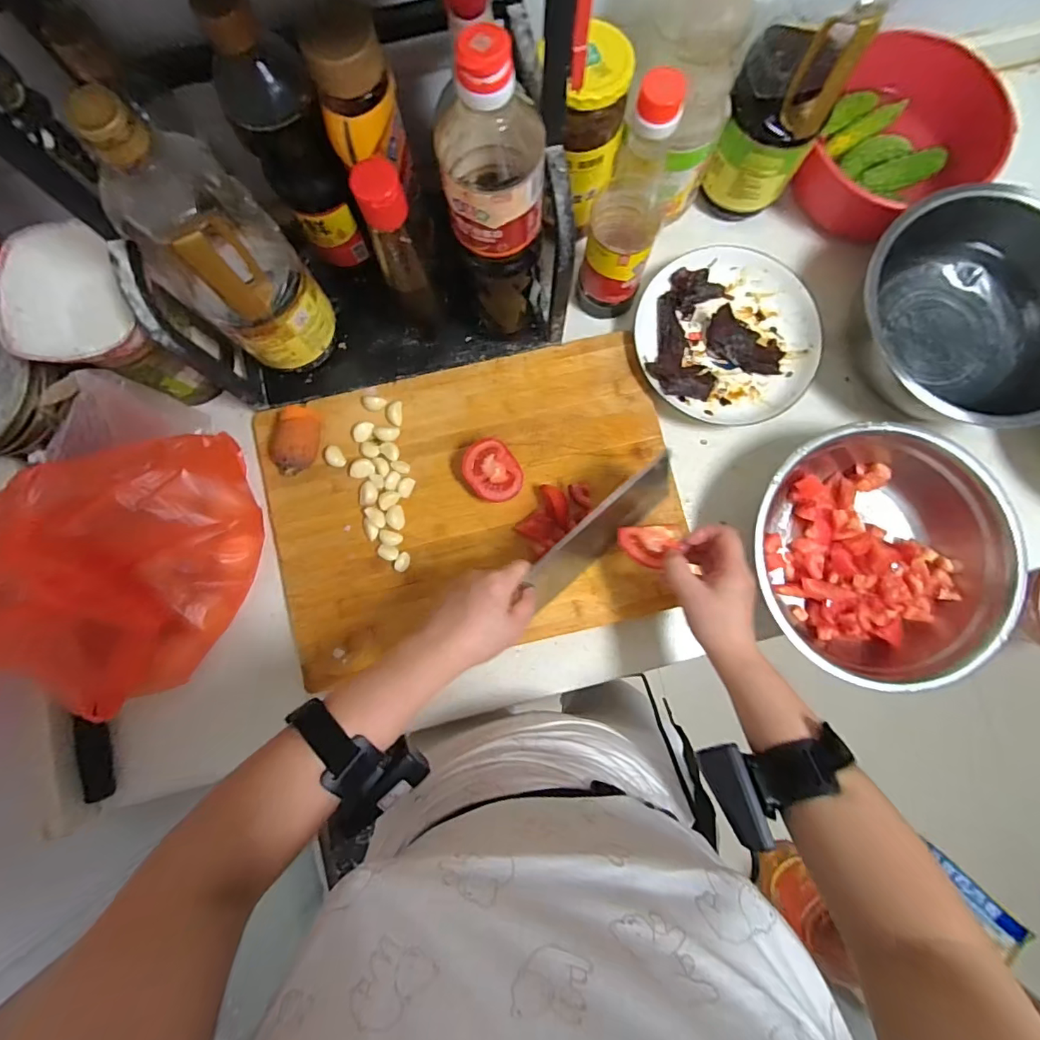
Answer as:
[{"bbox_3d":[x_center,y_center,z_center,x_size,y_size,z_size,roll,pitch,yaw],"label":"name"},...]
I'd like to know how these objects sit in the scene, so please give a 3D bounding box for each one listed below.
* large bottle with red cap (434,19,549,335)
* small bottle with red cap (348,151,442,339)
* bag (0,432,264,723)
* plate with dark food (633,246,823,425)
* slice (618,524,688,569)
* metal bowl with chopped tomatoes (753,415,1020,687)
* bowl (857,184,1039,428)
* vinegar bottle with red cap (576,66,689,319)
[{"bbox_3d":[-0.018,-0.241,0.402,0.069,0.278,0.073,0,87,-1],"label":"large bottle with red cap"},{"bbox_3d":[-0.103,-0.224,0.437,0.038,0.206,0.042,-19,84,-2],"label":"small bottle with red cap"},{"bbox_3d":[-0.370,0.034,0.456,0.166,0.125,0.251,23,84,3],"label":"bag"},{"bbox_3d":[0.229,-0.207,0.538,0.196,0.028,0.183,0,87,-1],"label":"plate with dark food"},{"bbox_3d":[0.124,0.023,0.453,0.055,0.014,0.043,-3,111,28],"label":"slice"},{"bbox_3d":[0.353,0.035,0.493,0.249,0.082,0.237,0,87,-1],"label":"metal bowl with chopped tomatoes"},{"bbox_3d":[0.478,-0.231,0.506,0.240,0.088,0.217,36,85,4],"label":"bowl"},{"bbox_3d":[0.103,-0.282,0.434,0.067,0.218,0.073,26,84,3],"label":"vinegar bottle with red cap"}]

